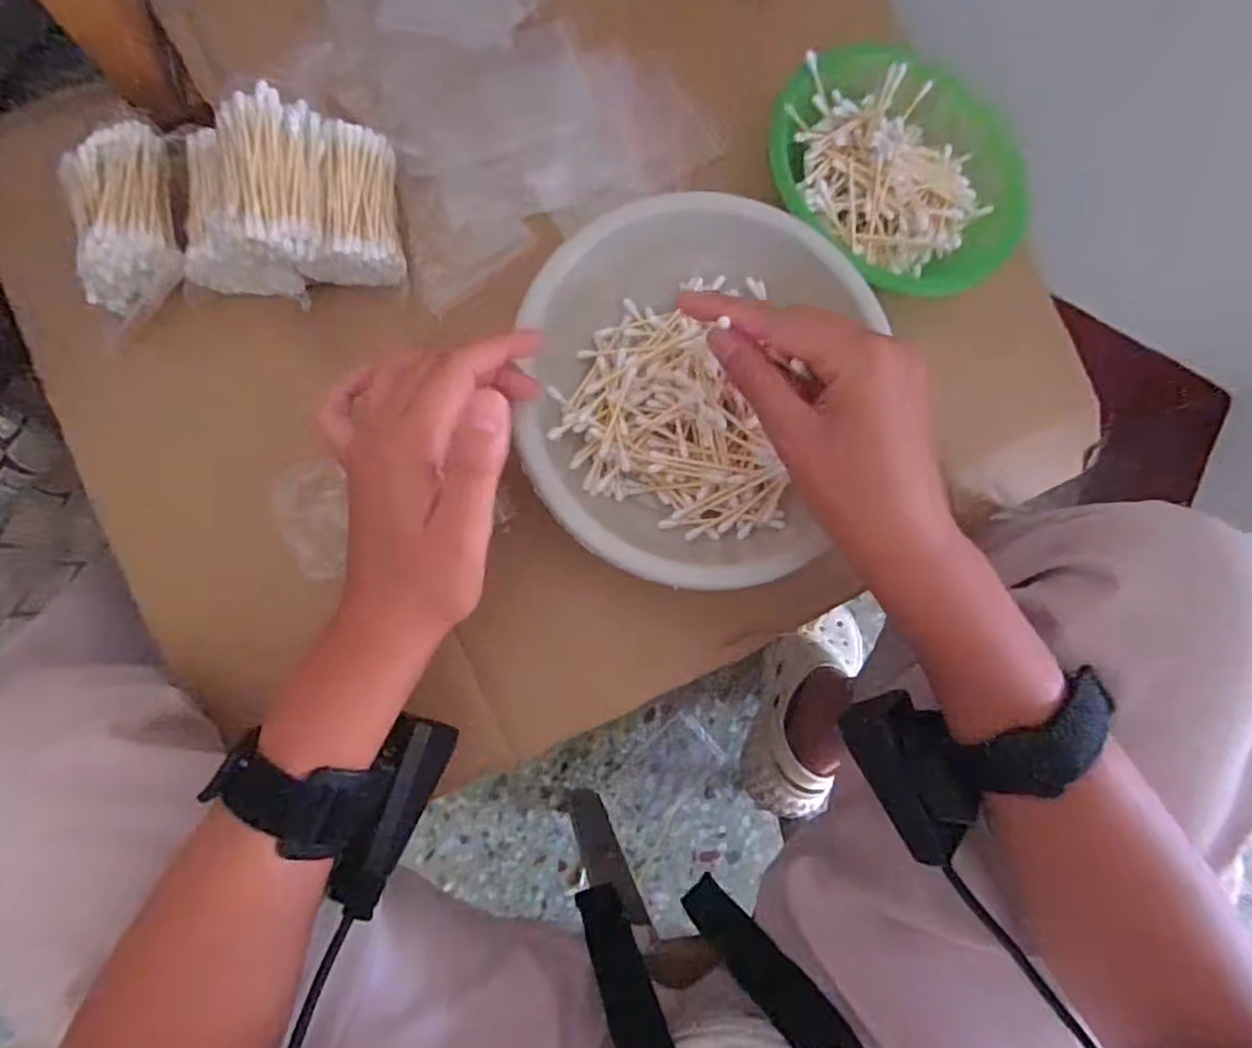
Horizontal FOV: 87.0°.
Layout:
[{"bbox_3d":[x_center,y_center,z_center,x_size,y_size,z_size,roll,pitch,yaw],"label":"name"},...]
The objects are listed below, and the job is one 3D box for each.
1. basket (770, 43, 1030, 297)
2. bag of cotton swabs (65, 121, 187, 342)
[{"bbox_3d":[0.163,-0.214,0.391,0.162,0.046,0.144,0,82,-5],"label":"basket"},{"bbox_3d":[-0.257,-0.152,0.342,0.051,0.038,0.101,-12,83,-6],"label":"bag of cotton swabs"}]

